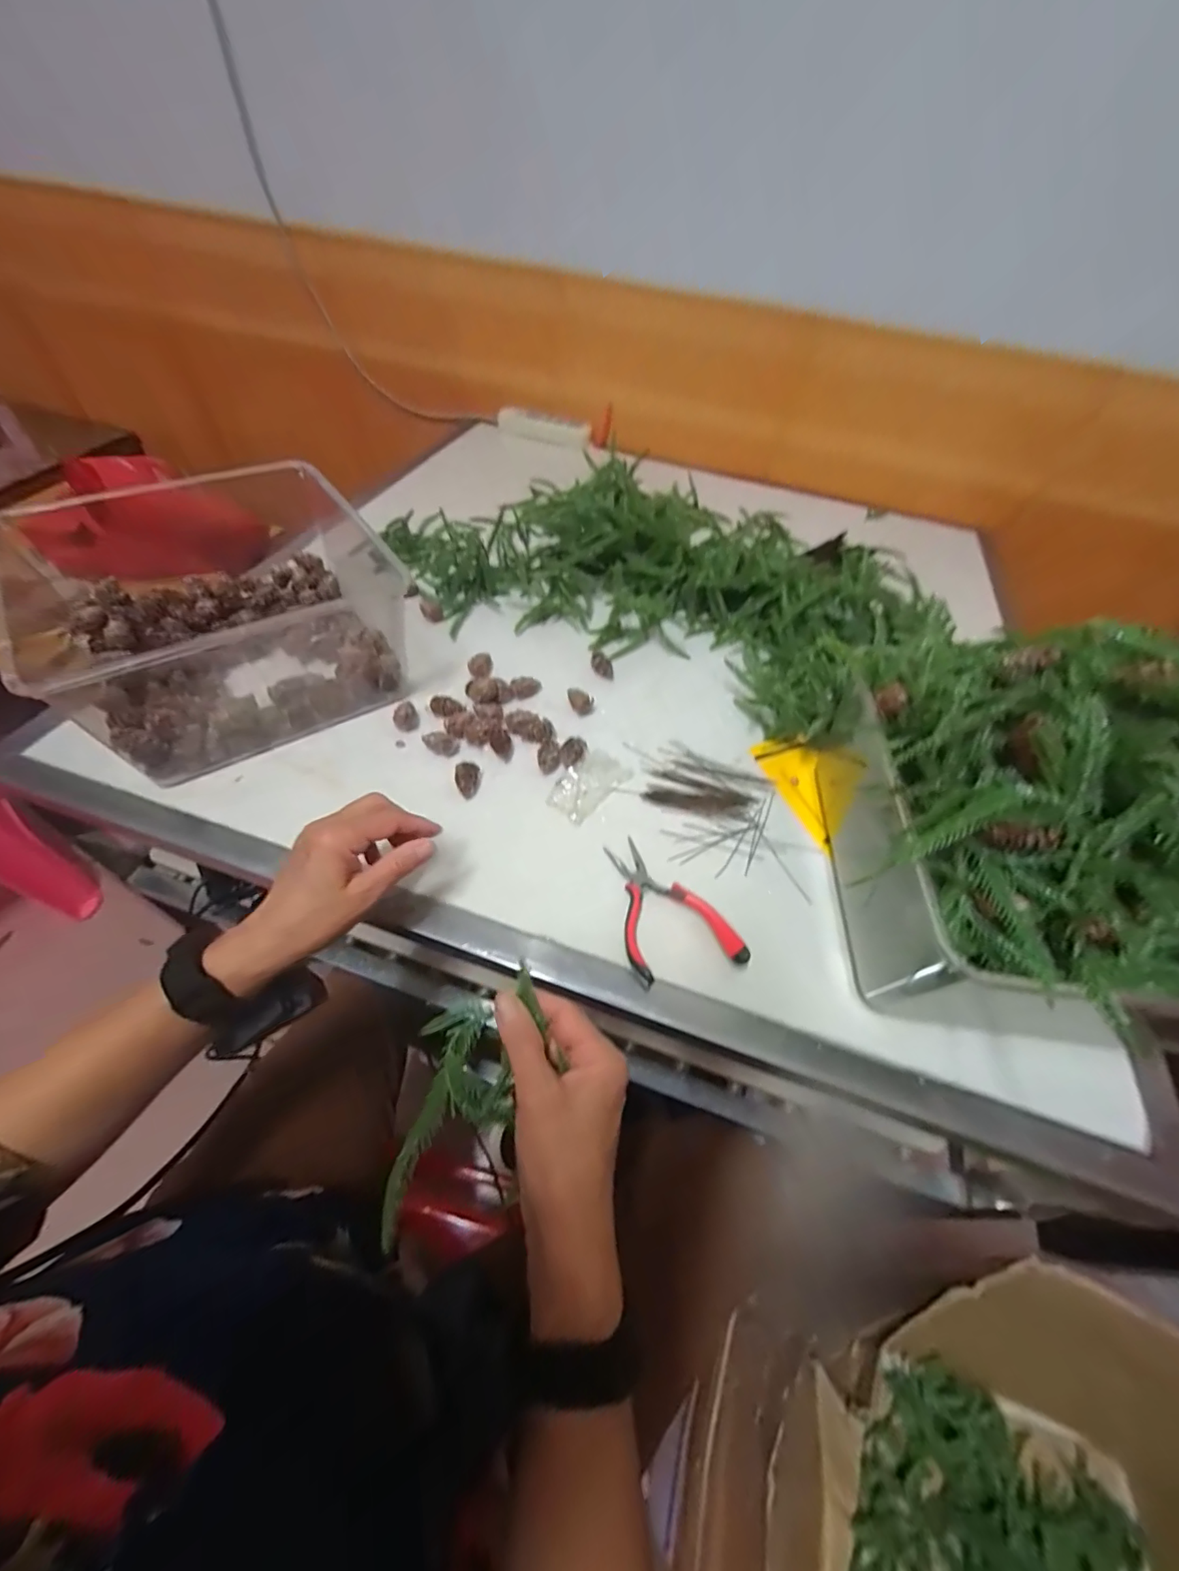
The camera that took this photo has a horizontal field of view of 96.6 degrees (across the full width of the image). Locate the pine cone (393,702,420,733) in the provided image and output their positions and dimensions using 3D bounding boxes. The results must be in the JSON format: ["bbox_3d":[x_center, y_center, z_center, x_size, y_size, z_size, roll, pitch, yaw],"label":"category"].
[{"bbox_3d":[-0.195,-0.073,0.559,0.026,0.020,0.026,3,53,-4],"label":"pine cone"}]

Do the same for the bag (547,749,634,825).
[{"bbox_3d":[-0.001,-0.002,0.533,0.048,0.006,0.088,36,58,20],"label":"bag"}]

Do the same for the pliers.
[{"bbox_3d":[0.068,0.098,0.445,0.087,0.027,0.123,-6,54,-10],"label":"pliers"}]

